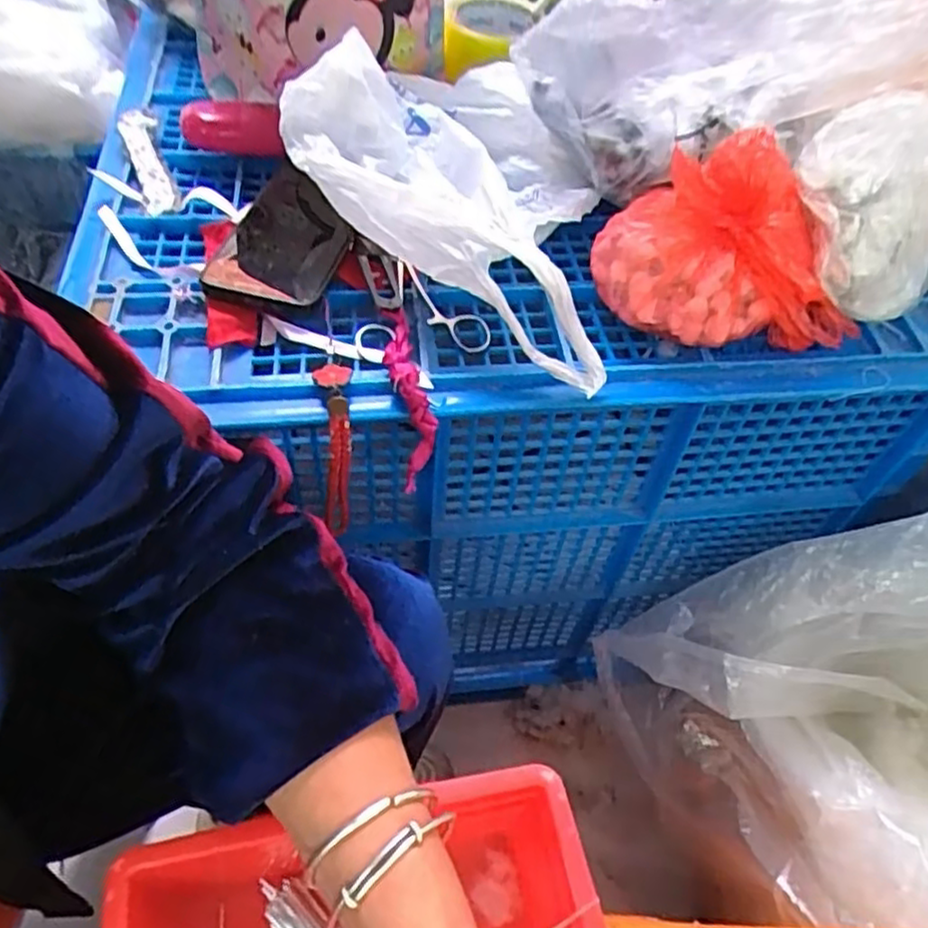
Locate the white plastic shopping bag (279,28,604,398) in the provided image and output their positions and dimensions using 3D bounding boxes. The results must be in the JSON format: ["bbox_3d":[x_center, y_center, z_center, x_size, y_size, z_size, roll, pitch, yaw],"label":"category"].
[{"bbox_3d":[-0.007,-0.160,0.476,0.121,0.063,0.279,-33,75,-25],"label":"white plastic shopping bag"}]

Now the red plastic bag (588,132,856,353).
[{"bbox_3d":[0.179,-0.145,0.456,0.165,0.113,0.100,22,55,12],"label":"red plastic bag"}]

